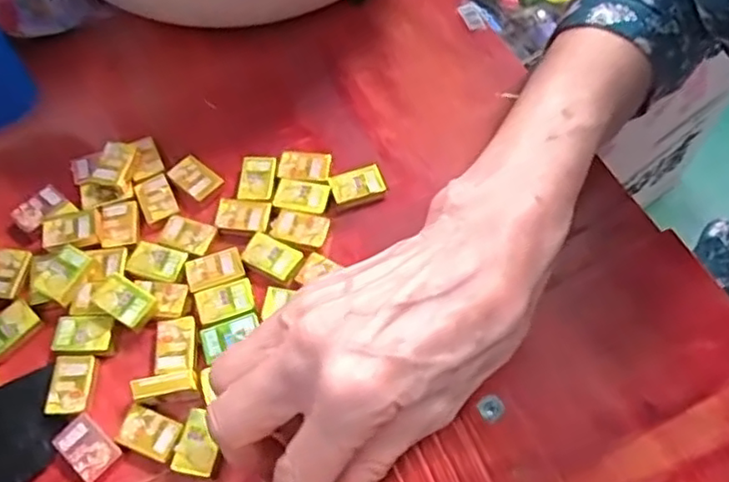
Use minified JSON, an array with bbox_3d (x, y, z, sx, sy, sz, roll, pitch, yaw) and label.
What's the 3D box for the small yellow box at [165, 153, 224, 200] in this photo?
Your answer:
[{"bbox_3d":[-0.084,-0.031,0.318,0.026,0.005,0.016,38,69,20],"label":"small yellow box"}]

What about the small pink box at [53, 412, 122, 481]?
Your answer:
[{"bbox_3d":[-0.112,0.084,0.258,0.026,0.008,0.017,37,69,20],"label":"small pink box"}]

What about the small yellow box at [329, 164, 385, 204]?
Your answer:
[{"bbox_3d":[-0.003,-0.027,0.313,0.025,0.006,0.016,-17,62,-7],"label":"small yellow box"}]

